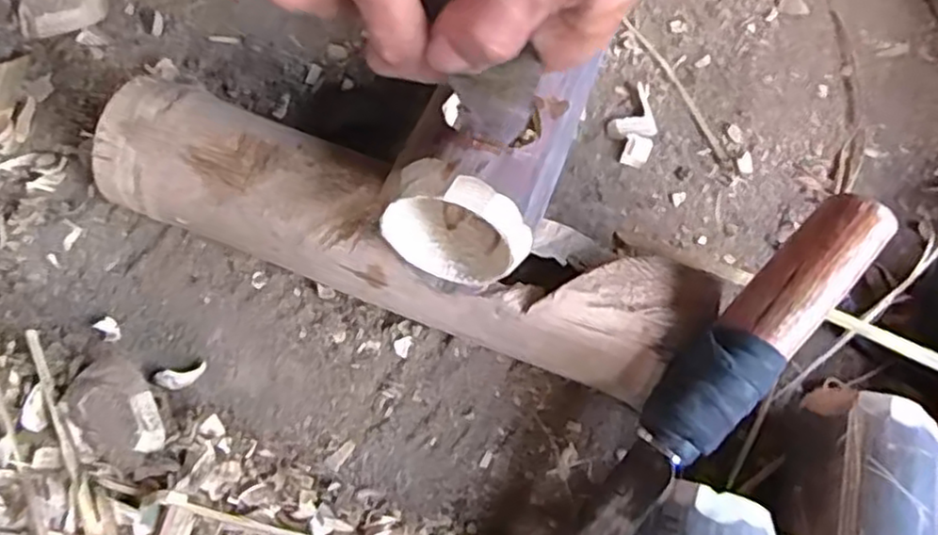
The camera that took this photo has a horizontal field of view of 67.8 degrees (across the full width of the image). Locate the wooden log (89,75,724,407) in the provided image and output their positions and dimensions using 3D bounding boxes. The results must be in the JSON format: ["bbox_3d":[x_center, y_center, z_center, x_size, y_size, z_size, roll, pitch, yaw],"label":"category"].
[{"bbox_3d":[-0.038,-0.016,0.355,0.313,0.046,0.069,20,67,6],"label":"wooden log"}]

